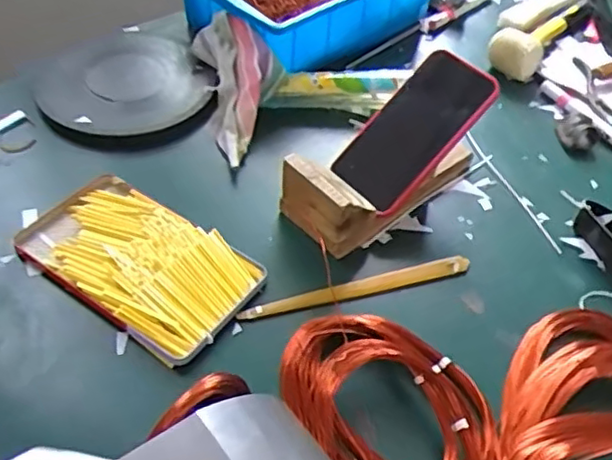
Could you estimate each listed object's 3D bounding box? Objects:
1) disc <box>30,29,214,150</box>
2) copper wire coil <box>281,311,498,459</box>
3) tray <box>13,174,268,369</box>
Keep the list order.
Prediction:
[{"bbox_3d":[-0.195,-0.155,0.699,0.172,0.035,0.169,2,48,-2],"label":"disc"},{"bbox_3d":[0.074,0.138,0.475,0.130,0.029,0.198,-23,54,-23],"label":"copper wire coil"},{"bbox_3d":[-0.143,0.025,0.556,0.191,0.019,0.113,29,52,20],"label":"tray"}]

